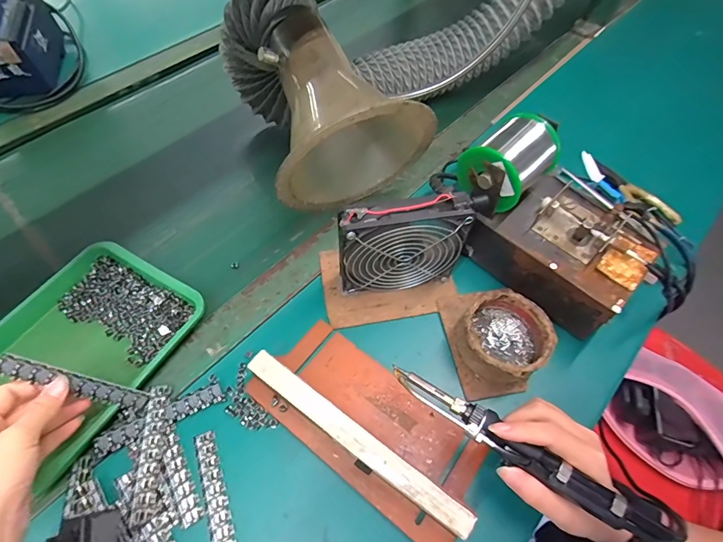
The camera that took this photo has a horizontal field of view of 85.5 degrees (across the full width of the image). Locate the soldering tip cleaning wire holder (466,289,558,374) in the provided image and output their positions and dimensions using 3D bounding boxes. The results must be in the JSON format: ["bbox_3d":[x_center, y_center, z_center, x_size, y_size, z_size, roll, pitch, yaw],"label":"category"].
[{"bbox_3d":[0.142,0.064,0.384,0.077,0.038,0.078,0,58,-1],"label":"soldering tip cleaning wire holder"}]

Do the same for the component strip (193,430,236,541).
[{"bbox_3d":[-0.123,0.190,0.328,0.019,0.004,0.108,-19,61,-13],"label":"component strip"}]

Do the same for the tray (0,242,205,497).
[{"bbox_3d":[-0.281,0.076,0.382,0.171,0.024,0.209,25,61,14],"label":"tray"}]

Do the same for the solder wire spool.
[{"bbox_3d":[0.146,-0.110,0.386,0.067,0.056,0.084,39,65,19],"label":"solder wire spool"}]

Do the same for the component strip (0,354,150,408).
[{"bbox_3d":[-0.233,0.093,0.322,0.004,0.109,0.016,19,78,56],"label":"component strip"}]

